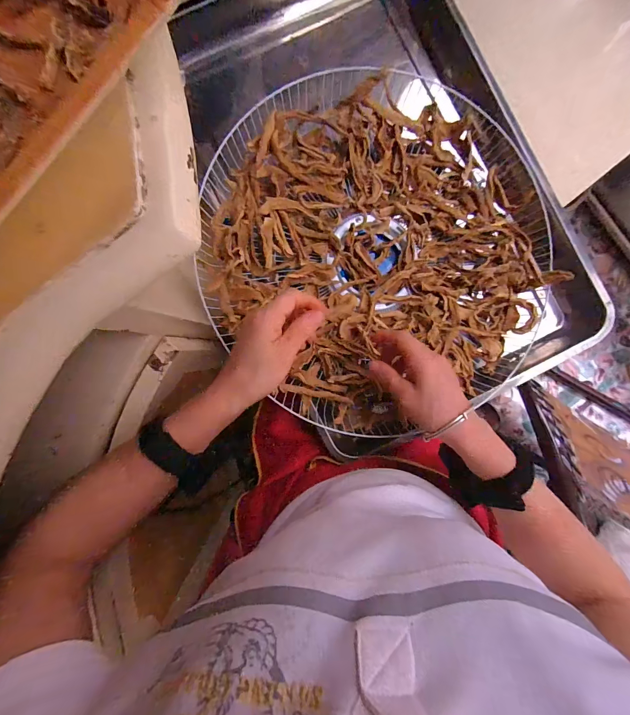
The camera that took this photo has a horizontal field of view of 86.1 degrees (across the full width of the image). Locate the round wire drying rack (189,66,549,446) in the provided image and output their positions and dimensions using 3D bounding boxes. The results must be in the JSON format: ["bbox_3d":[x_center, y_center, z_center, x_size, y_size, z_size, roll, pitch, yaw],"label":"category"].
[{"bbox_3d":[0.085,-0.129,0.417,0.408,0.076,0.418,0,91,-1],"label":"round wire drying rack"}]

